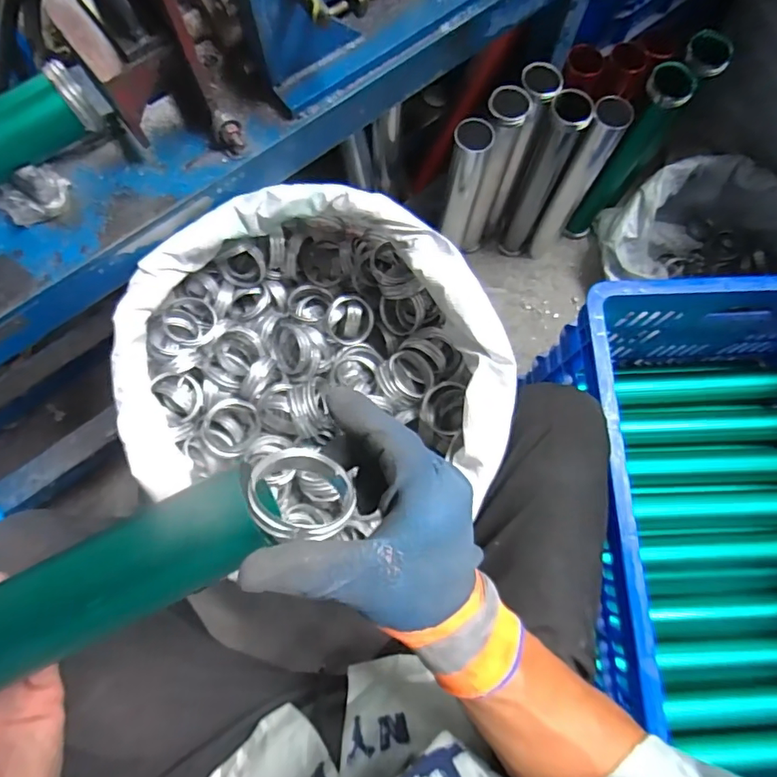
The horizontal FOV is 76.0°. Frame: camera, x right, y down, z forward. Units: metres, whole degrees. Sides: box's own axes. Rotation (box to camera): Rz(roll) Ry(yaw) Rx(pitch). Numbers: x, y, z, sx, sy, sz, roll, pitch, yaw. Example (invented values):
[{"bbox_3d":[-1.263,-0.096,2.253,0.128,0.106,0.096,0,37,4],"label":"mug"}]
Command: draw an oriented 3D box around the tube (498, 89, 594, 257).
[{"bbox_3d":[0.256,-0.349,0.875,0.062,0.363,0.055,14,77,2],"label":"tube"}]

